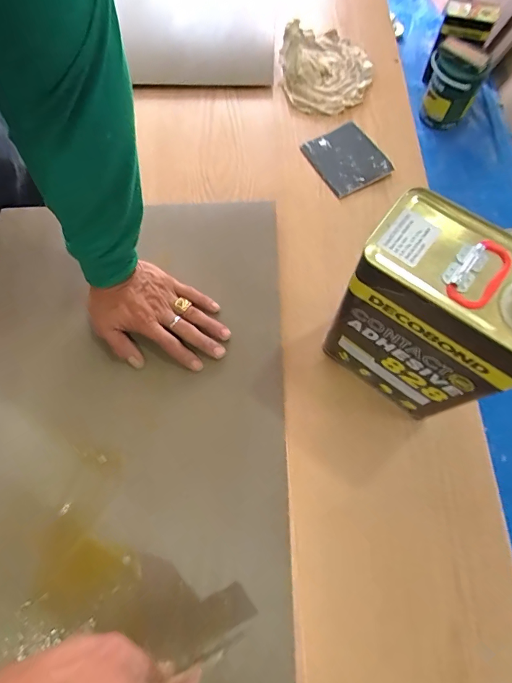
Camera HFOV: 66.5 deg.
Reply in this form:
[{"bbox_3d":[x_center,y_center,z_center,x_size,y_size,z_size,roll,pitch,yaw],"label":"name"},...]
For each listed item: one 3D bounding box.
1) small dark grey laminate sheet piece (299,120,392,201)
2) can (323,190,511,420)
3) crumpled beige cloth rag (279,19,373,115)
[{"bbox_3d":[0.143,-0.294,0.628,0.103,0.012,0.120,-26,71,-8],"label":"small dark grey laminate sheet piece"},{"bbox_3d":[0.166,-0.011,0.397,0.160,0.254,0.091,35,74,13],"label":"can"},{"bbox_3d":[0.122,-0.480,0.677,0.160,0.047,0.186,8,70,4],"label":"crumpled beige cloth rag"}]

